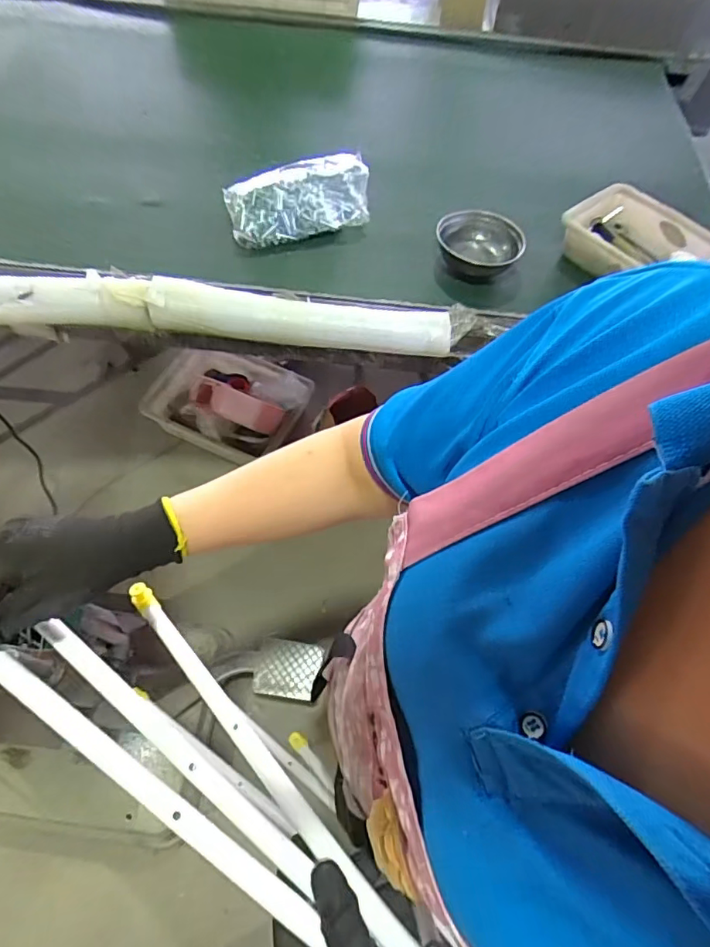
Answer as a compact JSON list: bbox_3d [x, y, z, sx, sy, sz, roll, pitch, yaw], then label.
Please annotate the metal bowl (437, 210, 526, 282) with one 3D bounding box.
[{"bbox_3d":[0.221,-0.397,0.903,0.141,0.062,0.135,-6,61,-7],"label":"metal bowl"}]

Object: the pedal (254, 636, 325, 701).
[{"bbox_3d":[-0.156,0.454,1.199,0.146,0.016,0.122,8,60,1],"label":"pedal"}]

